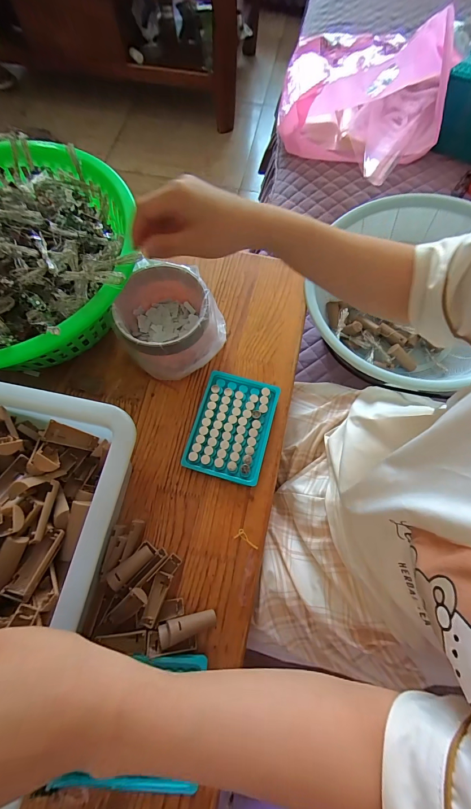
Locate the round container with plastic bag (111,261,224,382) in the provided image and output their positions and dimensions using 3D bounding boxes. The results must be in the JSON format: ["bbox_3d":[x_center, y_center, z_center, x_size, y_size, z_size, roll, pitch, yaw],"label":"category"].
[{"bbox_3d":[-0.088,-0.107,0.418,0.117,0.085,0.123,0,69,-1],"label":"round container with plastic bag"}]

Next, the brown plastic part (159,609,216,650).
[{"bbox_3d":[-0.048,0.227,0.324,0.059,0.017,0.020,-8,69,-20],"label":"brown plastic part"}]

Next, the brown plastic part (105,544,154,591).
[{"bbox_3d":[-0.112,0.173,0.339,0.050,0.007,0.020,-35,73,-27],"label":"brown plastic part"}]

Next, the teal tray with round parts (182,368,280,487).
[{"bbox_3d":[-0.005,0.027,0.408,0.097,0.014,0.134,15,69,5],"label":"teal tray with round parts"}]

